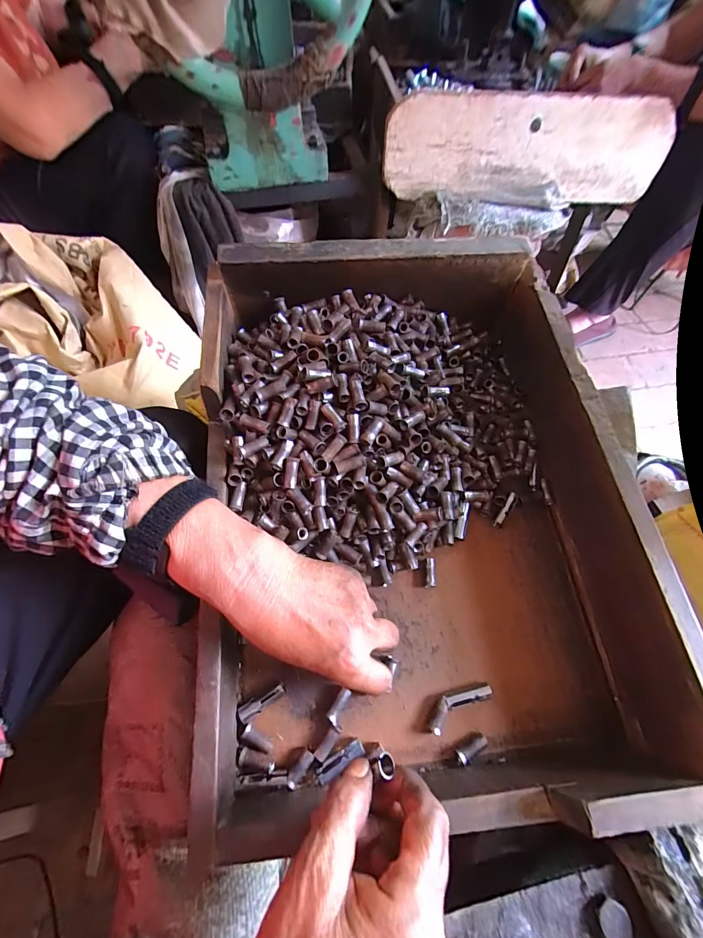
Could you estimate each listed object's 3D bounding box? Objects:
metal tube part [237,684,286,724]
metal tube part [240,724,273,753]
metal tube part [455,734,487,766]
[{"bbox_3d":[-0.070,0.182,0.293,0.038,0.010,0.012,-29,67,-16],"label":"metal tube part"},{"bbox_3d":[-0.071,0.204,0.282,0.025,0.009,0.011,28,65,12],"label":"metal tube part"},{"bbox_3d":[0.091,0.213,0.285,0.027,0.009,0.011,-24,66,-14],"label":"metal tube part"}]

